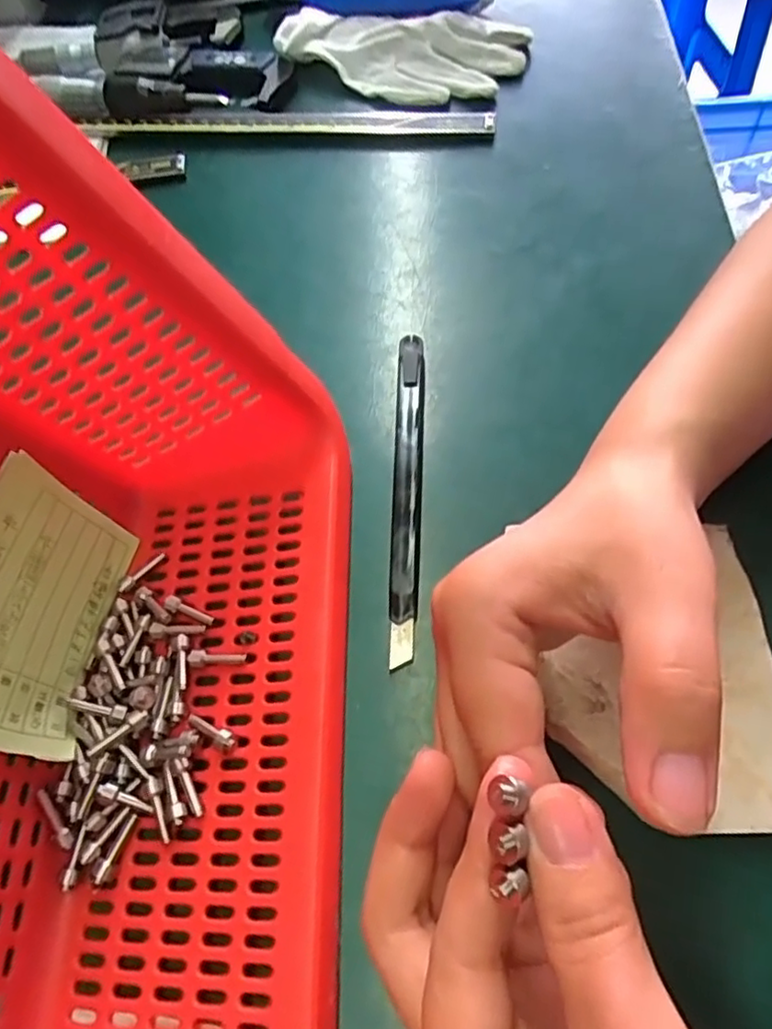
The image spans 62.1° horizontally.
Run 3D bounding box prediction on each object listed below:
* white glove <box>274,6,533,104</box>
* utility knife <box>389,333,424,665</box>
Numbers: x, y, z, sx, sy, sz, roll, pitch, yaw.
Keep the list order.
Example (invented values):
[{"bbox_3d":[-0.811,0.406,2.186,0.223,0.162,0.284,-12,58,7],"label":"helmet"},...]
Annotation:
[{"bbox_3d":[0.011,-0.291,0.401,0.144,0.028,0.068,14,65,11],"label":"white glove"},{"bbox_3d":[0.009,-0.014,0.273,0.011,0.008,0.152,1,64,5],"label":"utility knife"}]

